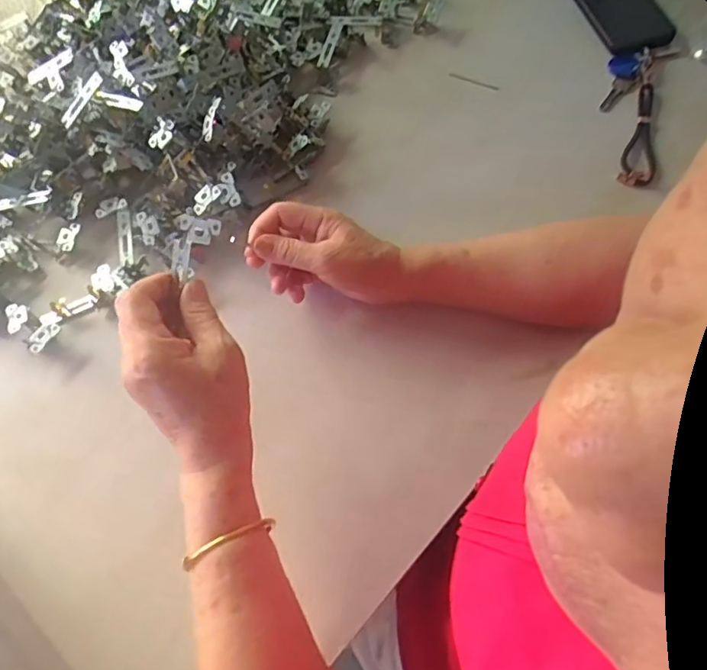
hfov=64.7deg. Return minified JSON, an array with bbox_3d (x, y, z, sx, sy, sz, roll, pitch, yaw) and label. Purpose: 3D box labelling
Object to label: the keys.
[{"bbox_3d":[0.306,-0.293,0.618,0.112,0.017,0.045,-43,71,-14],"label":"keys"}]

